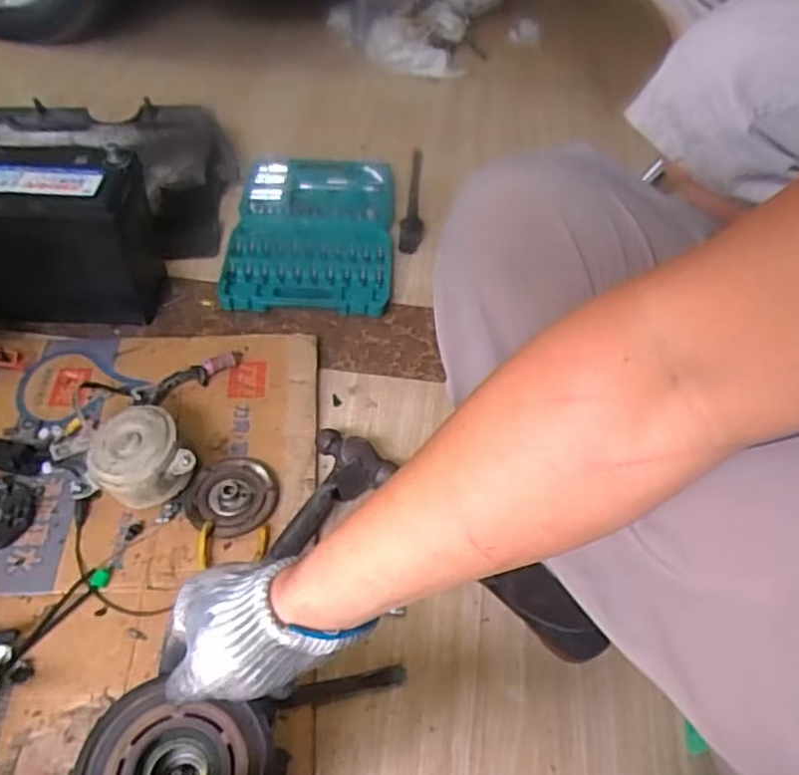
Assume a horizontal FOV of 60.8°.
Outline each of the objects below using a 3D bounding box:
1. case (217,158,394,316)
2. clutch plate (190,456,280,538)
[{"bbox_3d":[-0.134,-0.258,1.087,0.248,0.044,0.382,3,49,-3],"label":"case"},{"bbox_3d":[-0.182,0.117,0.755,0.089,0.015,0.099,1,49,-5],"label":"clutch plate"}]

